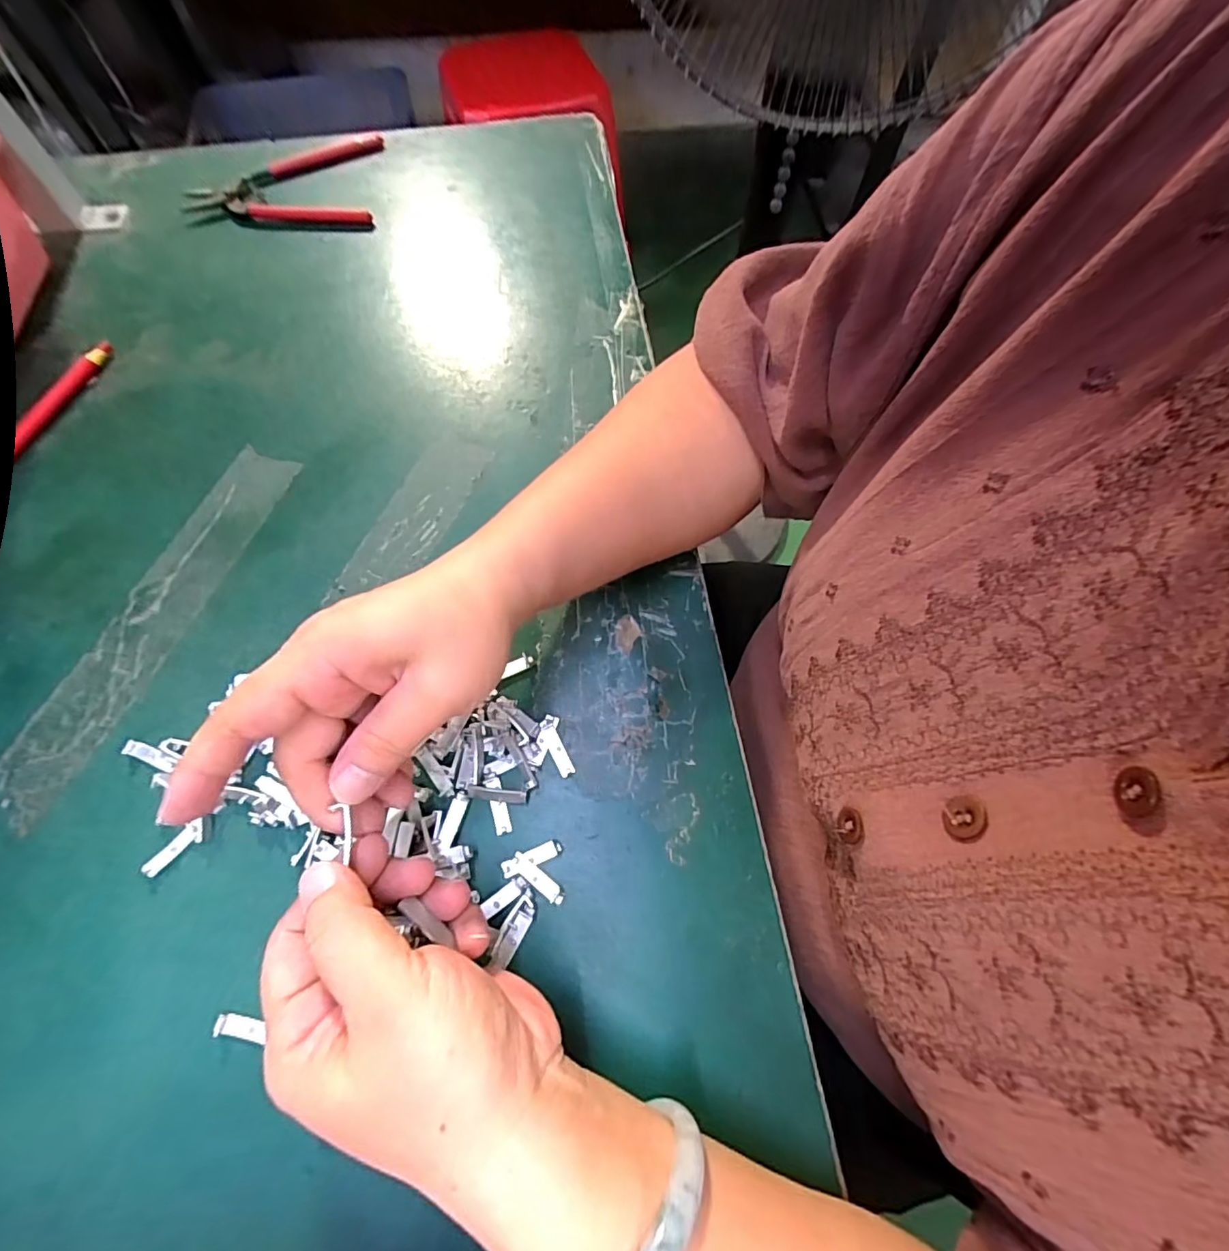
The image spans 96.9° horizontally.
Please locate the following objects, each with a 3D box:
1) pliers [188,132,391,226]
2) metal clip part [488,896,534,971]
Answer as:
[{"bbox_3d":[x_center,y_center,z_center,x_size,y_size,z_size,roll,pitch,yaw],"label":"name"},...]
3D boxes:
[{"bbox_3d":[-0.272,-0.367,0.451,0.149,0.012,0.098,-3,67,-1],"label":"pliers"},{"bbox_3d":[-0.044,0.135,0.241,0.010,0.004,0.028,28,70,11],"label":"metal clip part"}]

